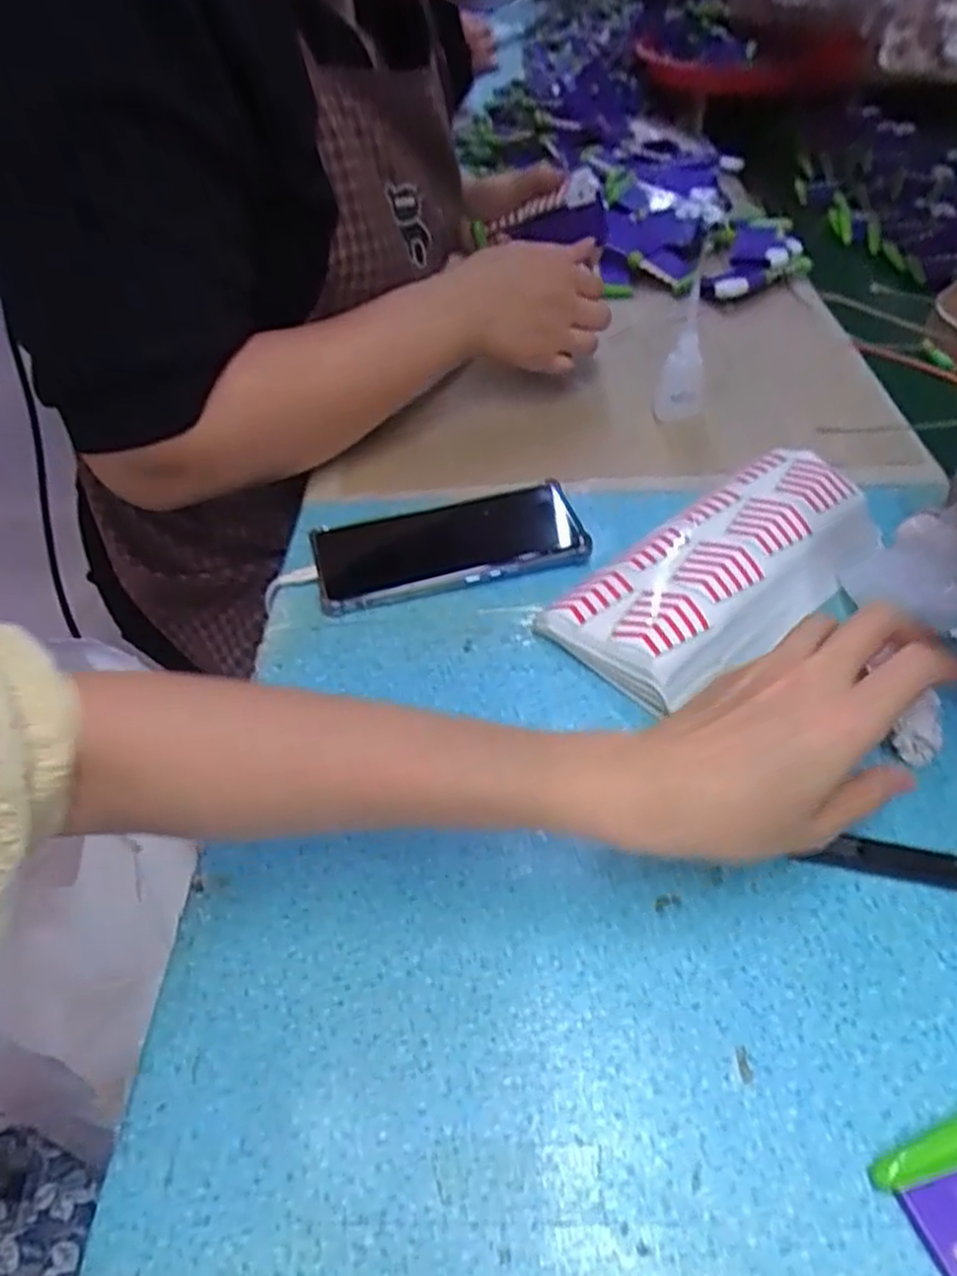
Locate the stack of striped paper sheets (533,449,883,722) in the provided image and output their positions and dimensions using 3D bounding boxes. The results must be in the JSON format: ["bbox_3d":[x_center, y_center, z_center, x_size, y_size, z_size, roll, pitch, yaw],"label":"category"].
[{"bbox_3d":[0.147,-0.039,0.464,0.217,0.029,0.097,-32,51,-23],"label":"stack of striped paper sheets"}]

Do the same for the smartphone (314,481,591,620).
[{"bbox_3d":[-0.021,-0.061,0.513,0.166,0.018,0.082,-16,43,-5],"label":"smartphone"}]

